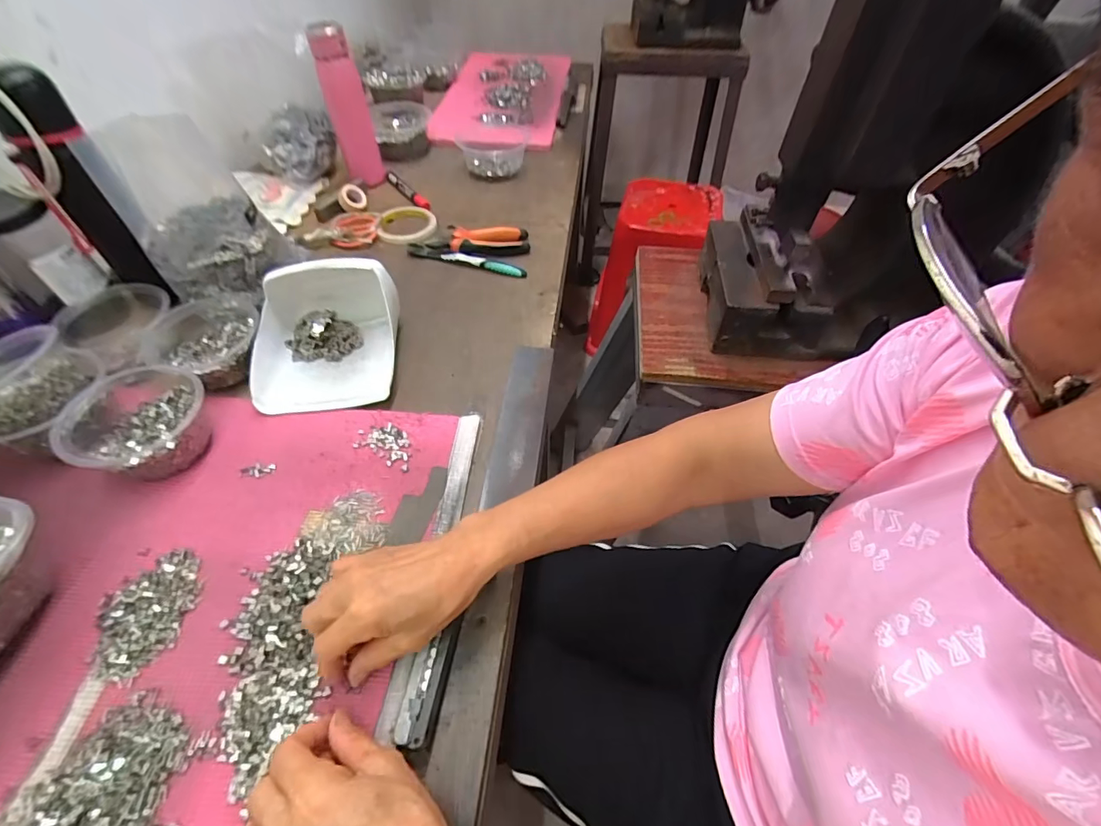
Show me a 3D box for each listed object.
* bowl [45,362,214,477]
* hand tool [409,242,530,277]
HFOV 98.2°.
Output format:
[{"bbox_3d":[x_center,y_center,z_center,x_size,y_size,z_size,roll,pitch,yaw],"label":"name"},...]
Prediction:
[{"bbox_3d":[-0.396,0.010,0.459,0.120,0.052,0.114,1,51,-2],"label":"bowl"},{"bbox_3d":[-0.127,-0.228,0.698,0.189,0.014,0.019,17,52,11],"label":"hand tool"}]

